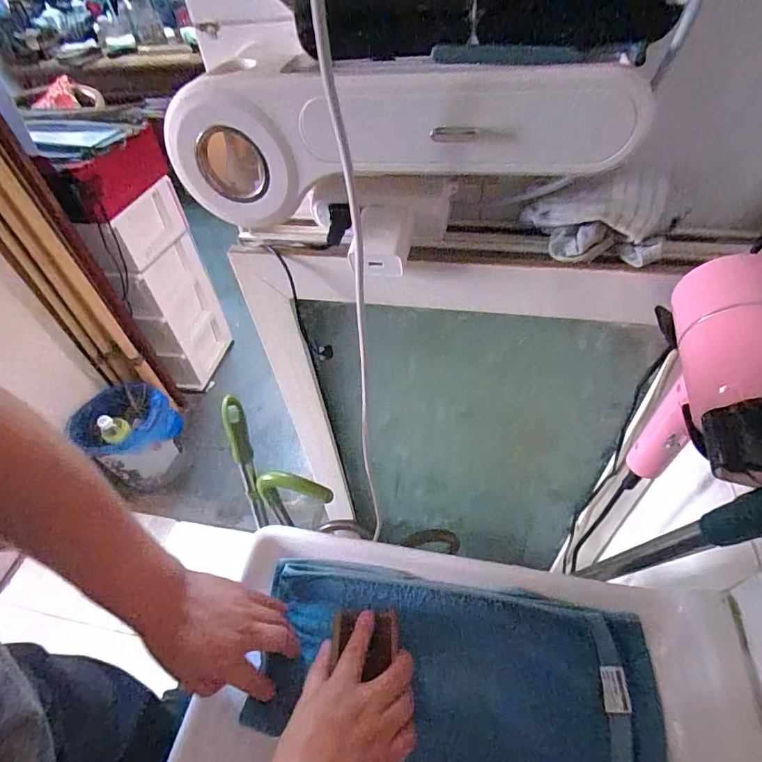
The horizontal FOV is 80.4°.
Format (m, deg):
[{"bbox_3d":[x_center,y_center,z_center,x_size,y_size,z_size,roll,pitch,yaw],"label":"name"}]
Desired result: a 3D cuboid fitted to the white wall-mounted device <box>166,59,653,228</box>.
[{"bbox_3d":[0.001,-0.165,0.318,0.325,0.097,0.063,3,49,9],"label":"white wall-mounted device"}]

